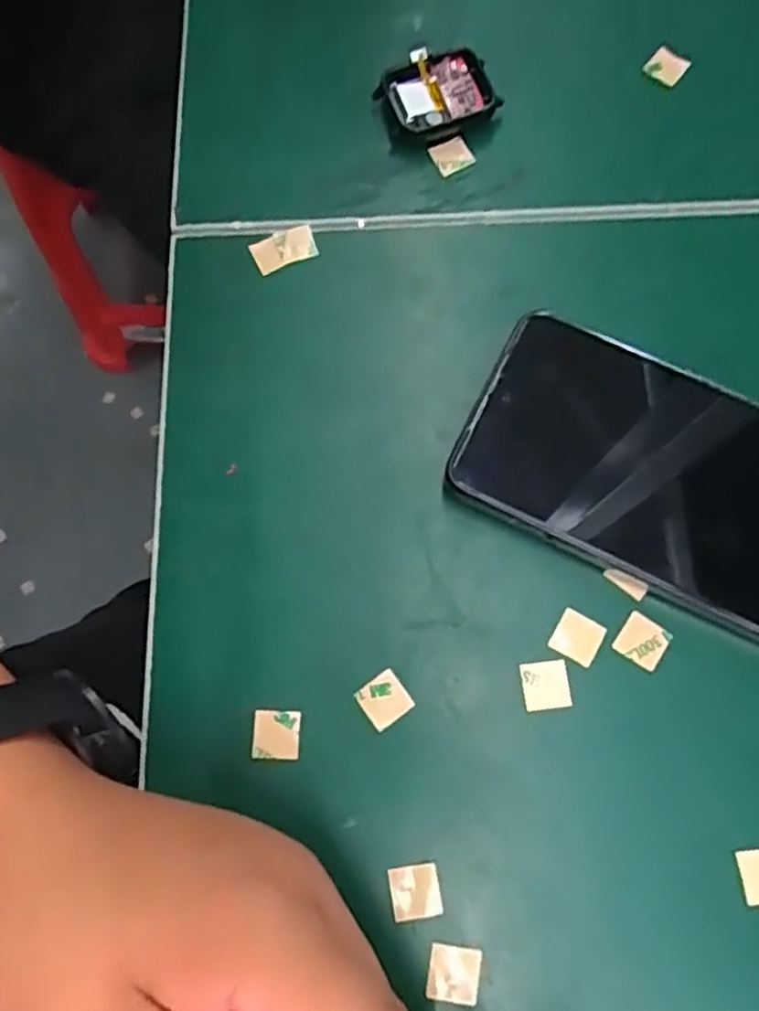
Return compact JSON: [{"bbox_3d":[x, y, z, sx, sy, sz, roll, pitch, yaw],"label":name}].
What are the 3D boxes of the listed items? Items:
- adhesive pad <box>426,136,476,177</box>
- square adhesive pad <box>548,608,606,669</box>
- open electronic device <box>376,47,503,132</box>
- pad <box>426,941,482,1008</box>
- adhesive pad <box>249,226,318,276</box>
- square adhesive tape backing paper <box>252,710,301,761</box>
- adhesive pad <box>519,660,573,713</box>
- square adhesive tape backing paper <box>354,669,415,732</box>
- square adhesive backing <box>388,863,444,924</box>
[{"bbox_3d":[0.030,-0.146,0.306,0.017,0.006,0.013,-25,75,-7],"label":"adhesive pad"},{"bbox_3d":[0.068,0.045,0.248,0.015,0.004,0.015,28,76,9],"label":"square adhesive pad"},{"bbox_3d":[0.024,-0.173,0.308,0.044,0.012,0.035,-20,74,-5],"label":"open electronic device"},{"bbox_3d":[0.023,0.143,0.221,0.016,0.004,0.015,8,73,3],"label":"pad"},{"bbox_3d":[-0.039,-0.104,0.297,0.026,0.004,0.013,-20,92,2],"label":"adhesive pad"},{"bbox_3d":[-0.034,0.076,0.243,0.015,0.004,0.016,1,73,1],"label":"square adhesive tape backing paper"},{"bbox_3d":[0.056,0.060,0.245,0.015,0.004,0.016,-7,73,-1],"label":"adhesive pad"},{"bbox_3d":[0.002,0.065,0.244,0.015,0.004,0.015,-35,76,-9],"label":"square adhesive tape backing paper"},{"bbox_3d":[0.011,0.121,0.228,0.015,0.004,0.016,-9,73,-2],"label":"square adhesive backing"}]

